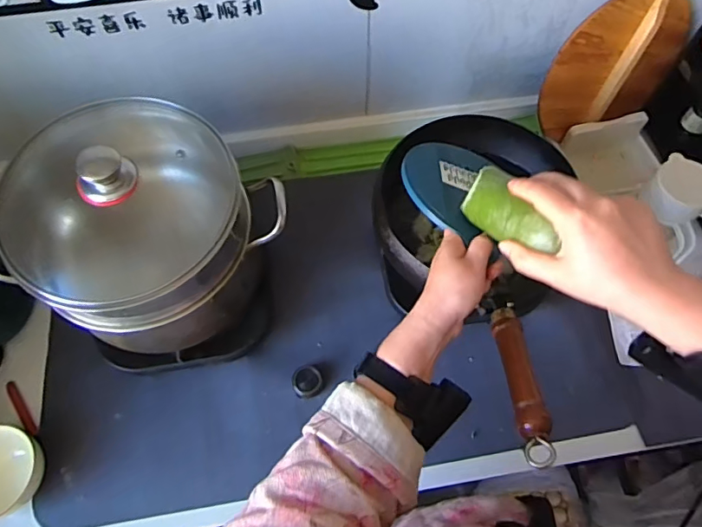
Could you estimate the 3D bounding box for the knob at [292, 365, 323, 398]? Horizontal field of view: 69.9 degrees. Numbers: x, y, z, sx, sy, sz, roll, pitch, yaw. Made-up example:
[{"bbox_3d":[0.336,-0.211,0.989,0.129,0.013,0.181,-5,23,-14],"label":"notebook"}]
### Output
[{"bbox_3d":[-0.060,0.162,0.693,0.039,0.016,0.041,0,64,1],"label":"knob"}]

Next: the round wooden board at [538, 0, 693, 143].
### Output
[{"bbox_3d":[0.419,-0.314,0.795,0.253,0.221,0.025,-19,51,-11],"label":"round wooden board"}]

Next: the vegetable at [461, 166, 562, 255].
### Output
[{"bbox_3d":[0.150,-0.051,0.484,0.040,0.046,0.140,-18,33,-8],"label":"vegetable"}]

